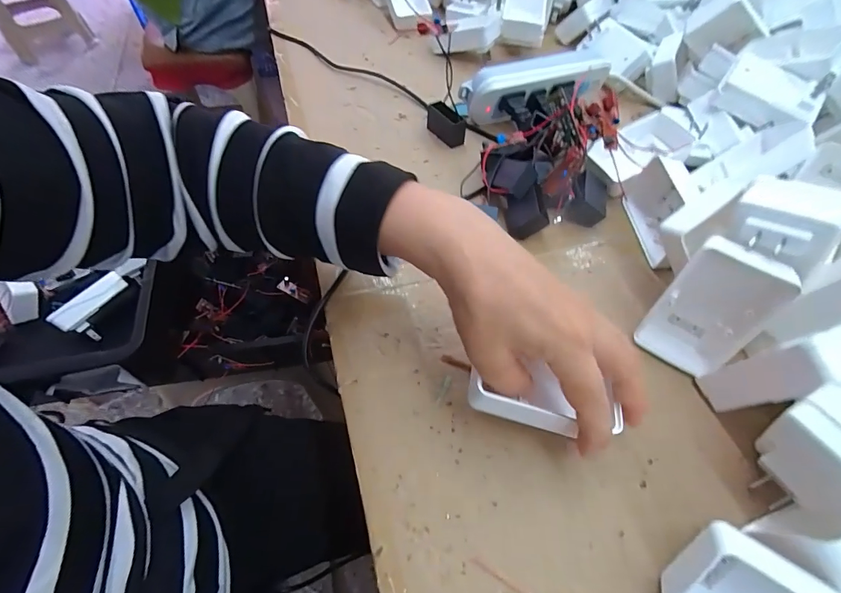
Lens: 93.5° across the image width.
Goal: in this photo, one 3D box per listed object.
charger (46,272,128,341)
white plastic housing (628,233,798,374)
[{"bbox_3d":[-0.408,0.013,0.497,0.030,0.047,0.084,22,57,13],"label":"charger"},{"bbox_3d":[0.195,0.011,0.267,0.037,0.087,0.059,-35,63,-23],"label":"white plastic housing"}]

